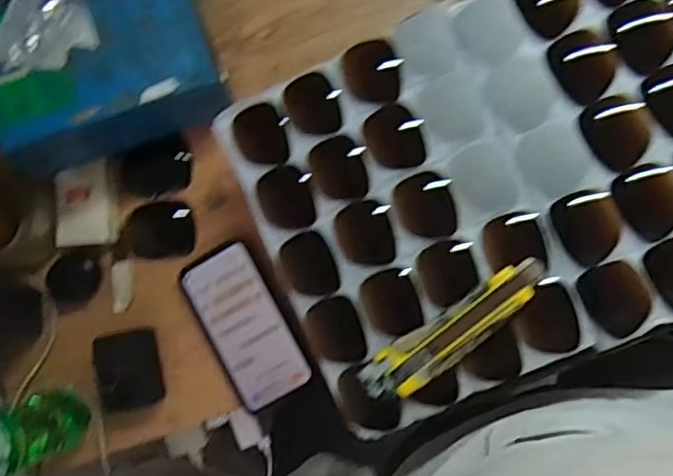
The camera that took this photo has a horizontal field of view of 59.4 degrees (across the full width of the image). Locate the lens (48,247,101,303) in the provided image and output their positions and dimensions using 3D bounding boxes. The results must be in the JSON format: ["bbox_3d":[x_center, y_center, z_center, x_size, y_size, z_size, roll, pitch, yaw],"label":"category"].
[{"bbox_3d":[-0.271,0.038,0.611,0.051,0.021,0.056,0,88,10],"label":"lens"}]

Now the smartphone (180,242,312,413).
[{"bbox_3d":[-0.089,0.084,0.575,0.077,0.010,0.157,-31,79,4],"label":"smartphone"}]

